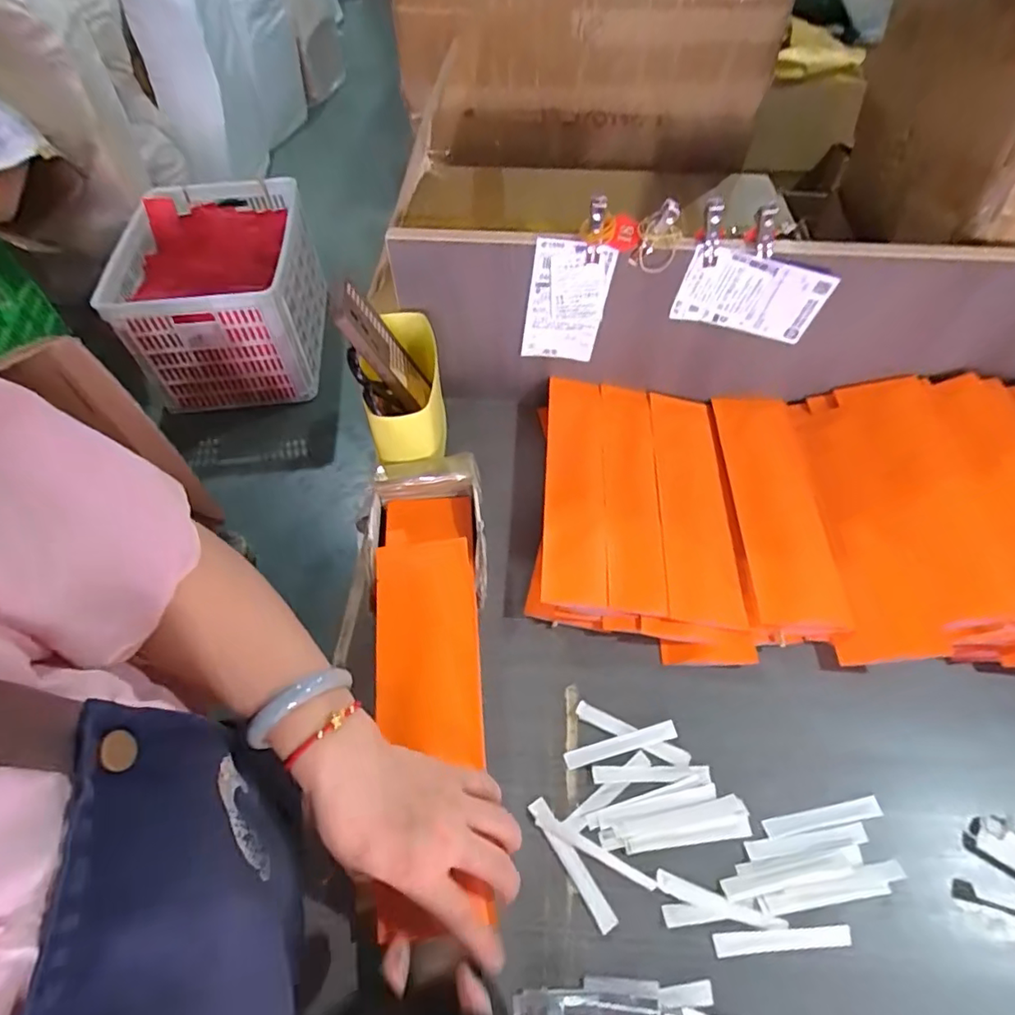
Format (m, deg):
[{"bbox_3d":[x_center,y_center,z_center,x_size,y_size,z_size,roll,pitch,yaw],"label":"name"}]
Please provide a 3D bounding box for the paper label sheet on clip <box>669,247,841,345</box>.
[{"bbox_3d":[0.231,-0.200,0.527,0.129,0.078,0.009,14,57,1],"label":"paper label sheet on clip"}]

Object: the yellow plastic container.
[{"bbox_3d":[-0.102,-0.123,0.559,0.071,0.066,0.147,-8,54,-5],"label":"yellow plastic container"}]

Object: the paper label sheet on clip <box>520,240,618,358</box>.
[{"bbox_3d":[0.059,-0.201,0.558,0.075,0.131,0.005,5,55,-3],"label":"paper label sheet on clip"}]

